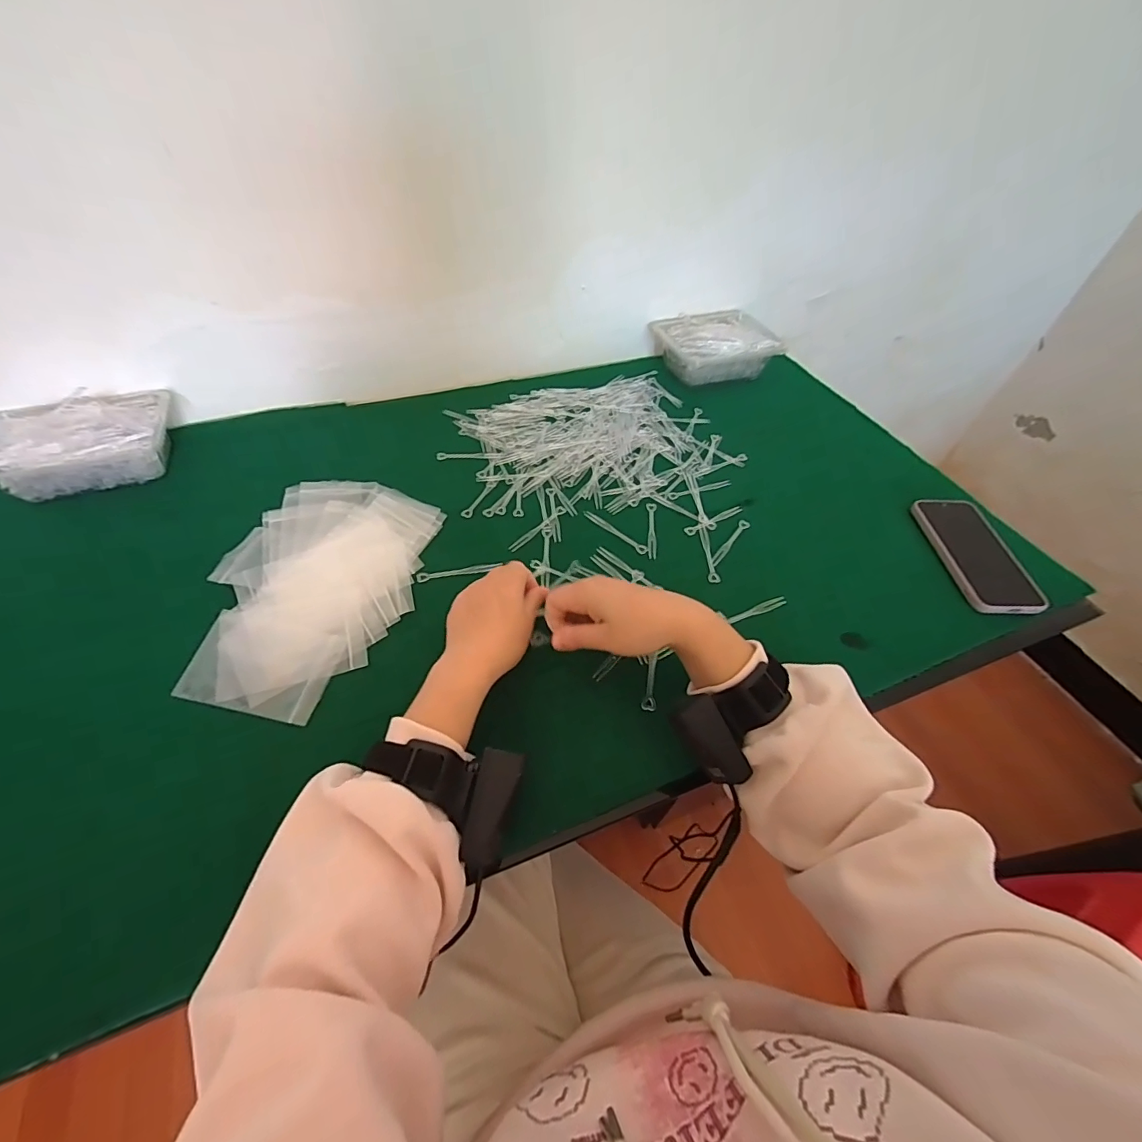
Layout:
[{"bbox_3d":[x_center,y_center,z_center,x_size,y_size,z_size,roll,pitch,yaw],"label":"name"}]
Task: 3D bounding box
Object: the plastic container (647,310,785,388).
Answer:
[{"bbox_3d":[0.224,-0.352,0.776,0.170,0.067,0.136,-16,53,-16],"label":"plastic container"}]

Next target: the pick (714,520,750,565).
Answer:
[{"bbox_3d":[0.181,-0.035,0.560,0.011,0.004,0.083,34,56,23],"label":"pick"}]

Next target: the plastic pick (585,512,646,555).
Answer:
[{"bbox_3d":[0.050,-0.046,0.562,0.088,0.004,0.013,36,57,25],"label":"plastic pick"}]

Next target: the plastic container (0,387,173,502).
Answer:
[{"bbox_3d":[-0.557,-0.146,0.563,0.181,0.053,0.116,-17,53,-17],"label":"plastic container"}]

